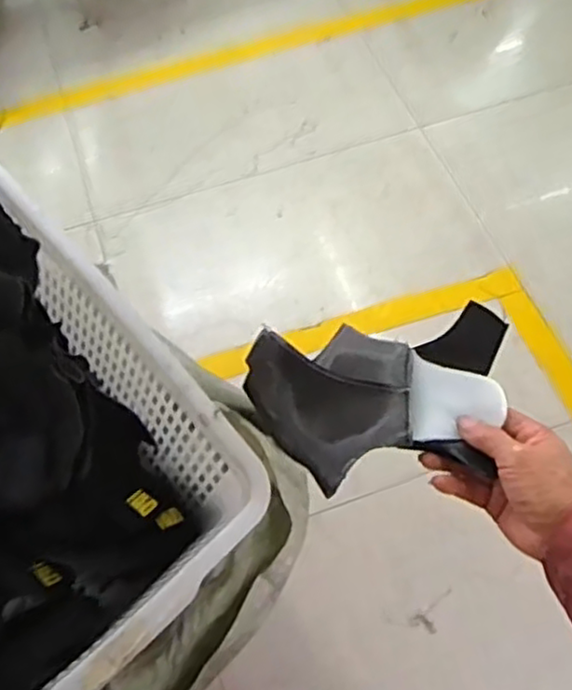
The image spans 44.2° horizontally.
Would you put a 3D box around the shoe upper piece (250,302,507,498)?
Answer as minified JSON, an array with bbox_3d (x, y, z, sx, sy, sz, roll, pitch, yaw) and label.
[{"bbox_3d":[0.074,0.043,0.587,0.206,0.053,0.138,-4,59,0],"label":"shoe upper piece"}]

